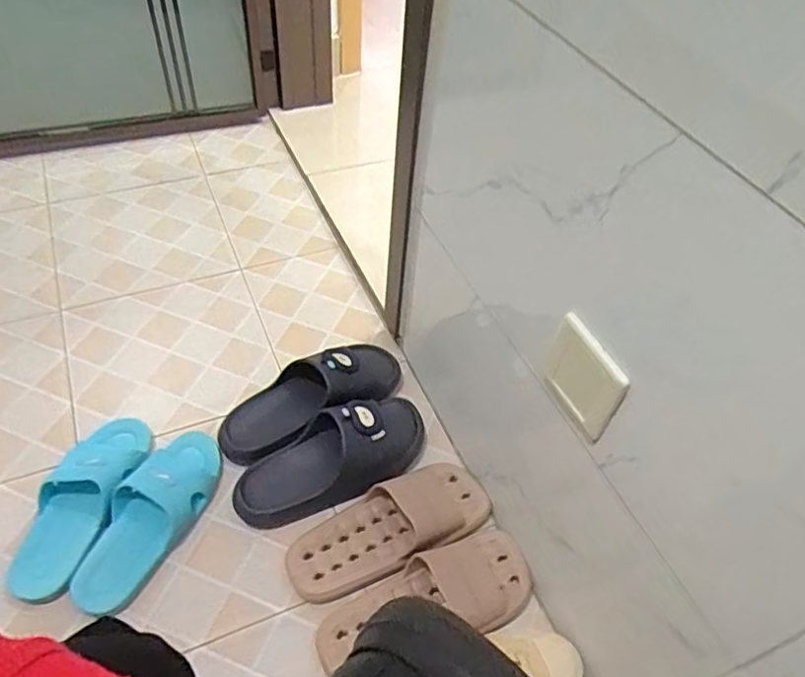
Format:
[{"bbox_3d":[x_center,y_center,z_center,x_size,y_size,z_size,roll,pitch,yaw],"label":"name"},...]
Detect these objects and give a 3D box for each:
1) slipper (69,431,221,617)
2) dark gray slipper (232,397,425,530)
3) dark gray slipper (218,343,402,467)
[{"bbox_3d":[-0.327,0.227,0.803,0.102,0.064,0.247,21,63,21],"label":"slipper"},{"bbox_3d":[-0.094,0.155,0.834,0.268,0.078,0.119,-14,52,-17],"label":"dark gray slipper"},{"bbox_3d":[-0.127,0.082,0.899,0.283,0.088,0.113,-25,56,-24],"label":"dark gray slipper"}]

